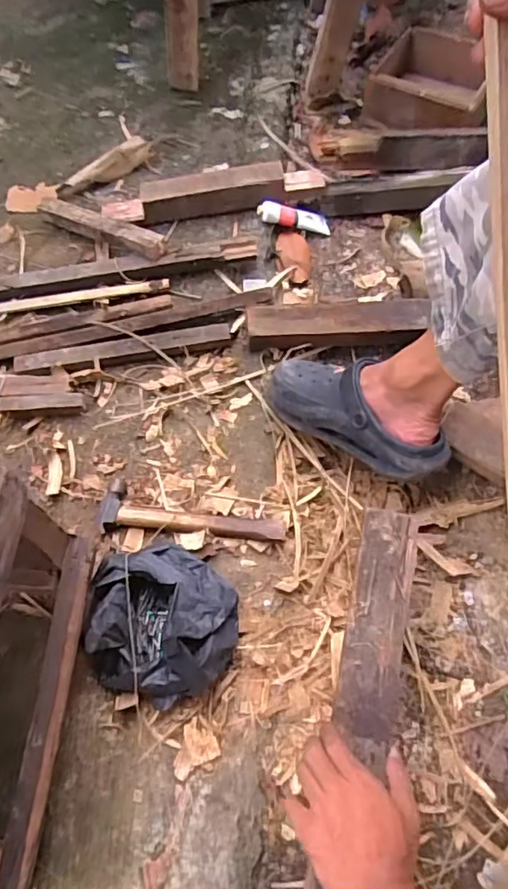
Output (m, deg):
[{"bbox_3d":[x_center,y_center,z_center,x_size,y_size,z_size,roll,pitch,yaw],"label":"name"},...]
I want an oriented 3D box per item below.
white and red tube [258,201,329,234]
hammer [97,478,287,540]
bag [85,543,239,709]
[{"bbox_3d":[0.073,-0.411,1.015,0.140,0.031,0.029,5,62,-22],"label":"white and red tube"},{"bbox_3d":[-0.083,0.103,0.737,0.242,0.022,0.071,11,61,8],"label":"hammer"},{"bbox_3d":[-0.105,0.204,0.656,0.168,0.074,0.180,-4,63,-1],"label":"bag"}]

